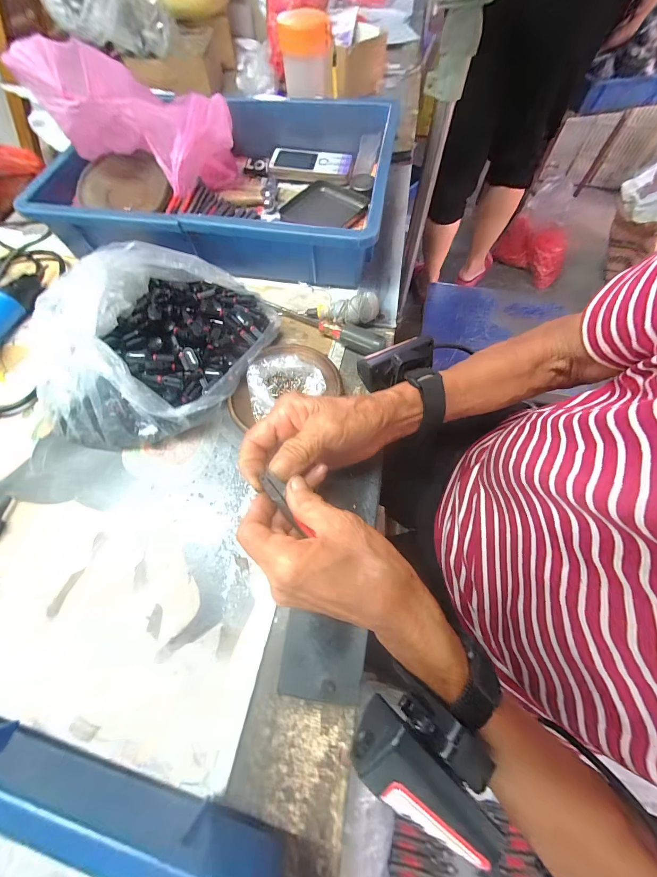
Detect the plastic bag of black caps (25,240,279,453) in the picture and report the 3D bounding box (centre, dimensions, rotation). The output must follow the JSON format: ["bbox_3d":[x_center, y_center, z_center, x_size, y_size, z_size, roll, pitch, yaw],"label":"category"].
[{"bbox_3d":[-0.164,-0.100,0.316,0.210,0.093,0.193,-6,66,-1],"label":"plastic bag of black caps"}]

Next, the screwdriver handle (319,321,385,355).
[{"bbox_3d":[0.024,-0.114,0.355,0.076,0.022,0.018,24,68,9],"label":"screwdriver handle"}]

